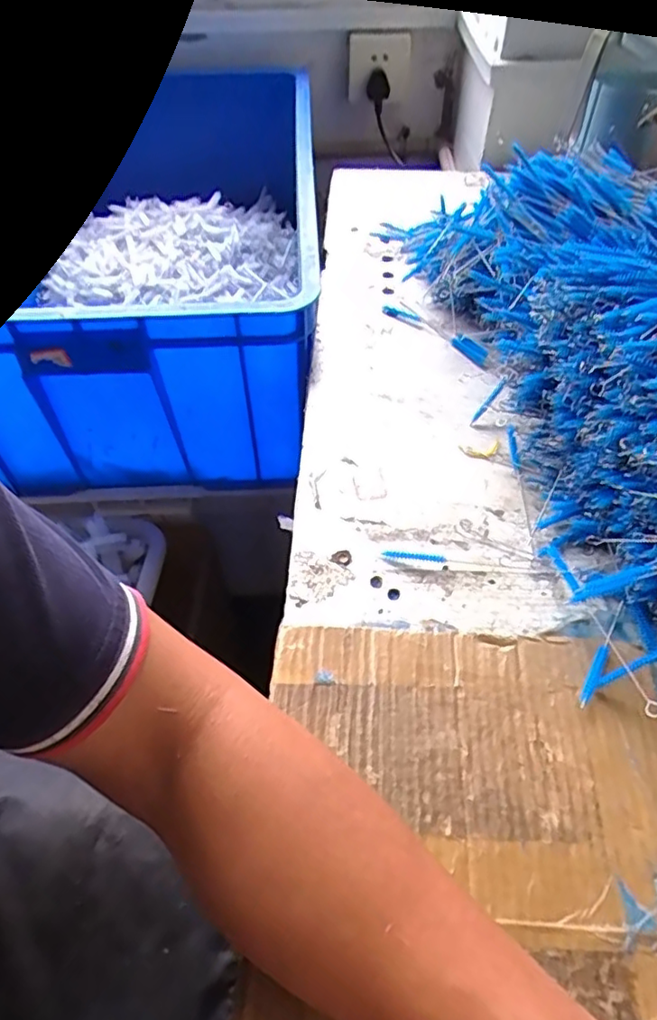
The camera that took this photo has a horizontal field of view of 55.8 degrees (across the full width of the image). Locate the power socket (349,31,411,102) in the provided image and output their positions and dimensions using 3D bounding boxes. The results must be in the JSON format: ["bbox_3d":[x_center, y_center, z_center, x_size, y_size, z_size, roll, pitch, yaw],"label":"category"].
[{"bbox_3d":[0.077,-0.689,0.965,0.092,0.089,0.024,6,42,10],"label":"power socket"}]

